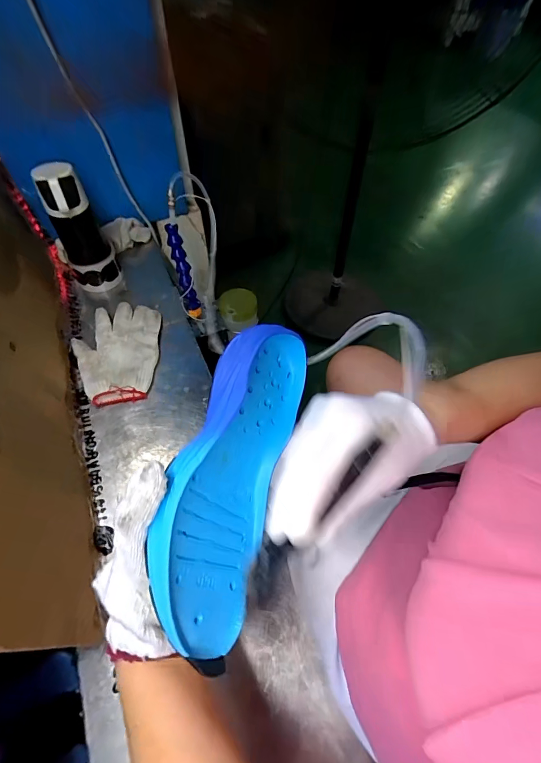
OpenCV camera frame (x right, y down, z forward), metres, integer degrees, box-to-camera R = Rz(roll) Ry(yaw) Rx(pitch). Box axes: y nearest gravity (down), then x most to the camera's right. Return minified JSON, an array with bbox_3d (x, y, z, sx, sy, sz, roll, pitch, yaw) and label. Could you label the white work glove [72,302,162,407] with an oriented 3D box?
[{"bbox_3d":[-0.244,-0.048,0.598,0.123,0.022,0.191,-4,56,-2],"label":"white work glove"}]

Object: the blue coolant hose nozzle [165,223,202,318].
[{"bbox_3d":[-0.142,-0.178,0.616,0.024,0.157,0.019,-18,35,-12],"label":"blue coolant hose nozzle"}]

